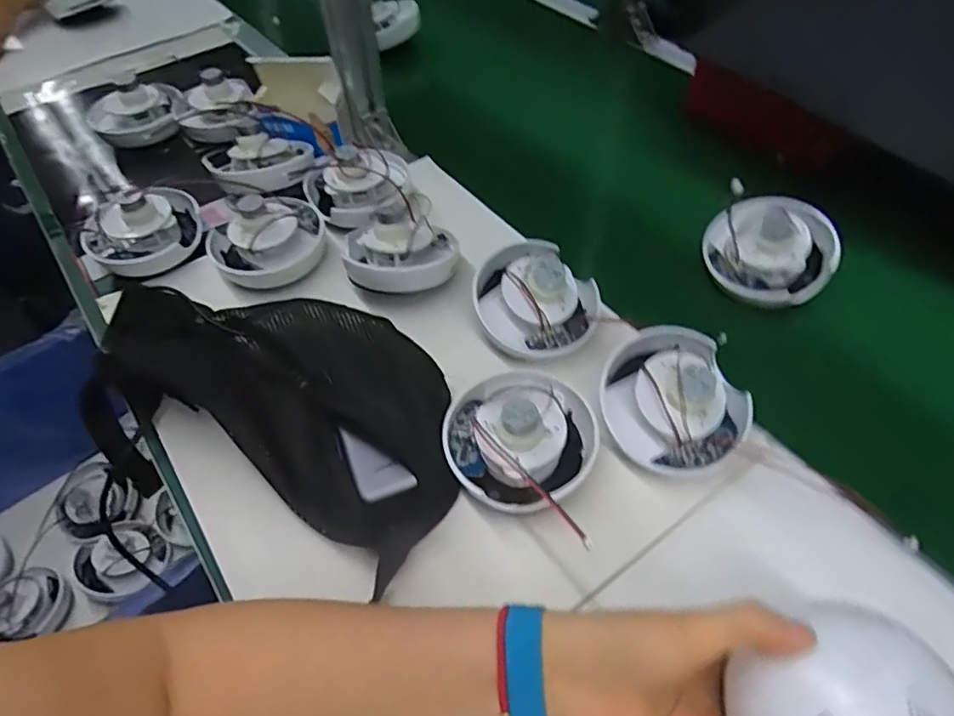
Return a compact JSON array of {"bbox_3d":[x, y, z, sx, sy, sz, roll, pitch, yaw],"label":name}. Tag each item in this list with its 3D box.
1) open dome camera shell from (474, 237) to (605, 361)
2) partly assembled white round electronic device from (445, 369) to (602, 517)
[{"bbox_3d":[0.050,-0.054,0.508,0.106,0.049,0.102,4,51,6],"label":"open dome camera shell"},{"bbox_3d":[0.032,0.048,0.429,0.105,0.072,0.099,-1,51,1],"label":"partly assembled white round electronic device"}]

